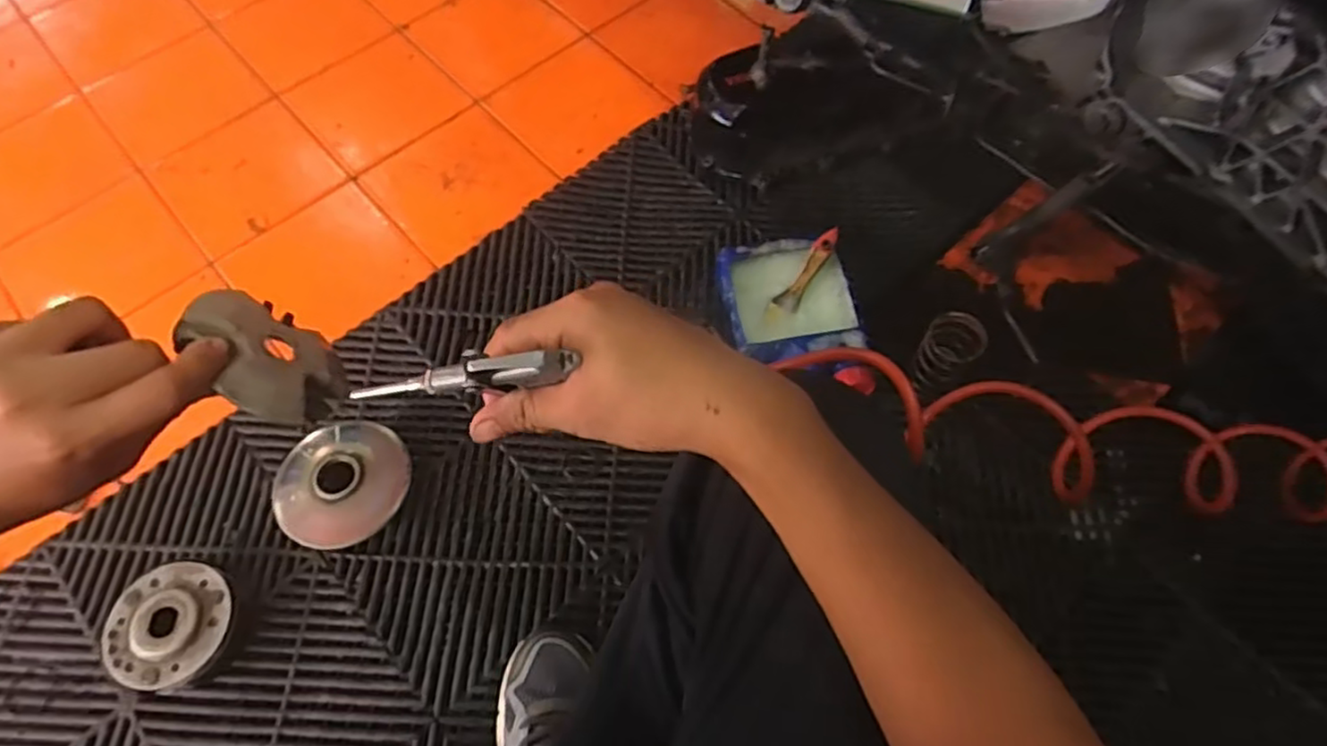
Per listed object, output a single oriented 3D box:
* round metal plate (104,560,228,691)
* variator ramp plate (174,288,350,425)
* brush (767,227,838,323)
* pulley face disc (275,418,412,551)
[{"bbox_3d":[-0.474,0.244,0.681,0.105,0.042,0.112,0,64,0],"label":"round metal plate"},{"bbox_3d":[-0.210,-0.011,0.374,0.018,0.073,0.084,-41,89,19],"label":"variator ramp plate"},{"bbox_3d":[0.160,-0.110,0.801,0.026,0.011,0.126,35,89,16],"label":"brush"},{"bbox_3d":[-0.337,0.113,0.737,0.136,0.045,0.135,0,64,0],"label":"pulley face disc"}]

